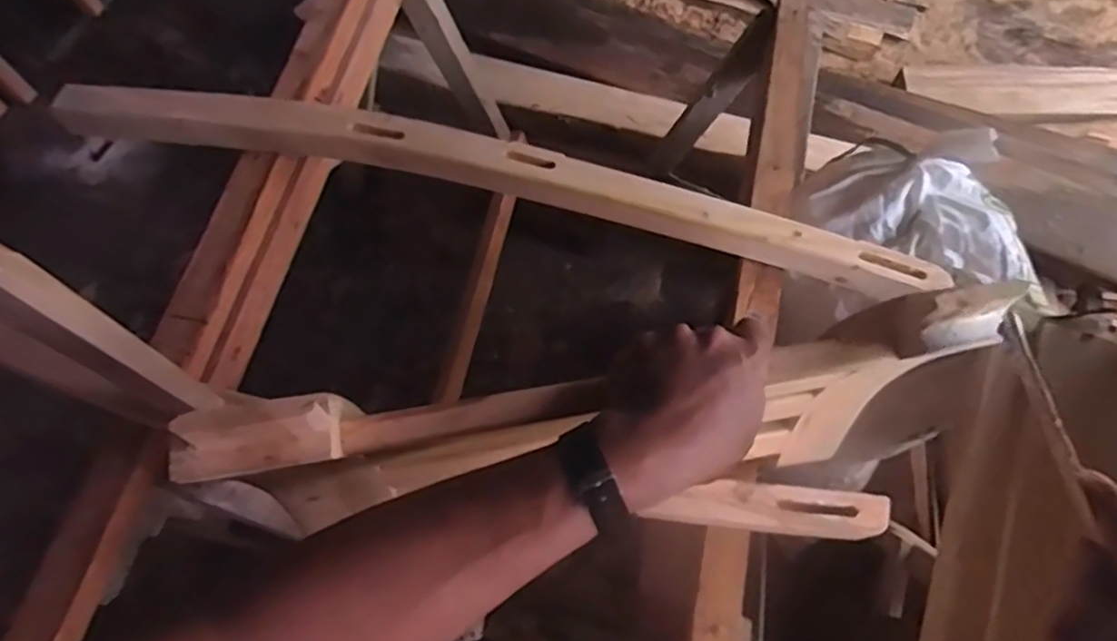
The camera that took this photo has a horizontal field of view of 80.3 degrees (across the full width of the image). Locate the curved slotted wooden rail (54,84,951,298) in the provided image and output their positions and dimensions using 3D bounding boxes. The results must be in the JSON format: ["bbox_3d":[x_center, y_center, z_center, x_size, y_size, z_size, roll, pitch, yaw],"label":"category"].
[{"bbox_3d":[-0.088,-0.179,0.802,1.070,0.075,0.099,12,67,5],"label":"curved slotted wooden rail"}]

